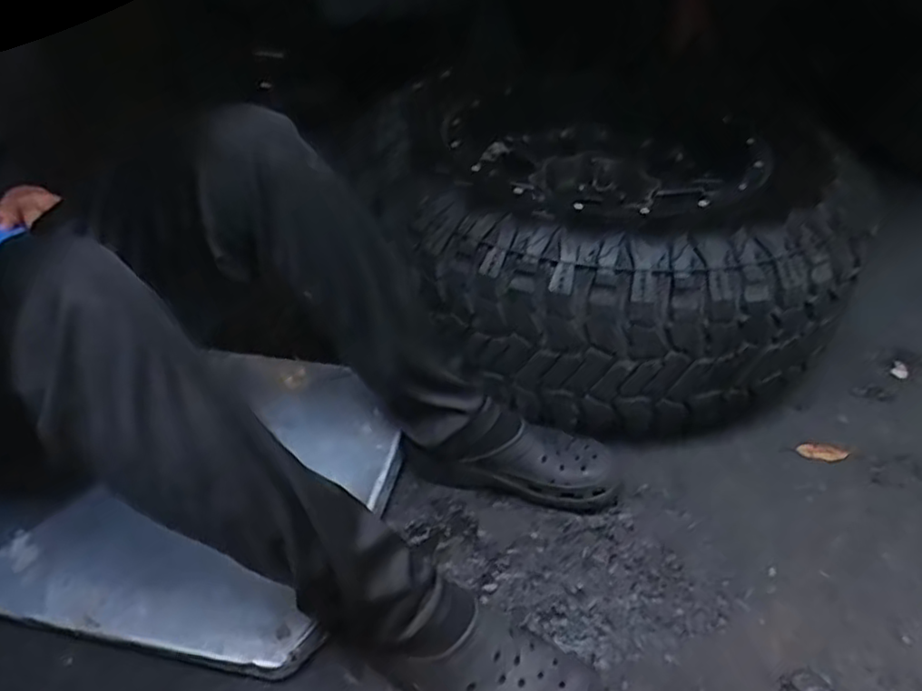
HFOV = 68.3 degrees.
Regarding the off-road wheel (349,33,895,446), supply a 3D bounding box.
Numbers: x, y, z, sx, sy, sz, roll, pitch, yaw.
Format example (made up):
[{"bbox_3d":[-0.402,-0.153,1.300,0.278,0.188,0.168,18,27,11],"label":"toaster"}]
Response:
[{"bbox_3d":[0.208,-0.220,1.004,0.622,0.255,0.683,1,40,-1],"label":"off-road wheel"}]

